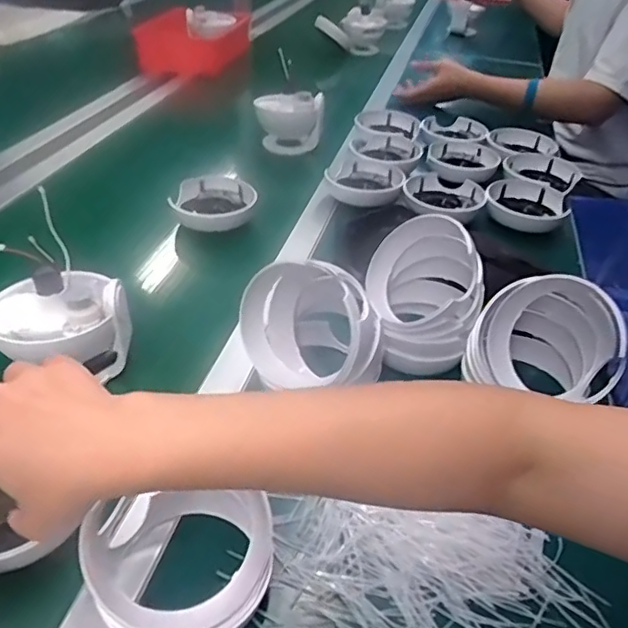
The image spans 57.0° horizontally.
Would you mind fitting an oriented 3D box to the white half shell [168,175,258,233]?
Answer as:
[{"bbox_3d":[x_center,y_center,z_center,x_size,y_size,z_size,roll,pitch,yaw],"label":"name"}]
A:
[{"bbox_3d":[-0.139,-0.152,0.809,0.111,0.047,0.090,1,35,0],"label":"white half shell"}]

